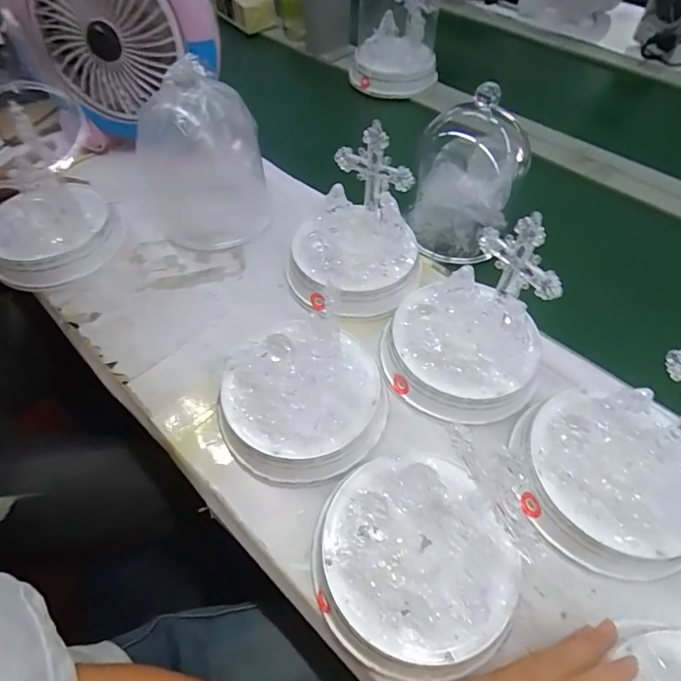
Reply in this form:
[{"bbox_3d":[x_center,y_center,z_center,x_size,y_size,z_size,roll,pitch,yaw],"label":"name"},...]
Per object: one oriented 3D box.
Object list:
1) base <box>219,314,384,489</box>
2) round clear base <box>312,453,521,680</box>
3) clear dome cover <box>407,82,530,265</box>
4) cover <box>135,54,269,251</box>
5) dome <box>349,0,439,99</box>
[{"bbox_3d":[-0.034,0.050,0.404,0.137,0.038,0.141,0,54,0],"label":"base"},{"bbox_3d":[0.052,0.154,0.322,0.137,0.042,0.136,0,54,0],"label":"round clear base"},{"bbox_3d":[0.148,-0.194,0.517,0.110,0.173,0.131,16,56,11],"label":"clear dome cover"},{"bbox_3d":[-0.167,-0.221,0.522,0.133,0.189,0.167,-21,57,-15],"label":"cover"},{"bbox_3d":[0.091,-0.514,0.735,0.144,0.171,0.126,3,54,2],"label":"dome"}]

